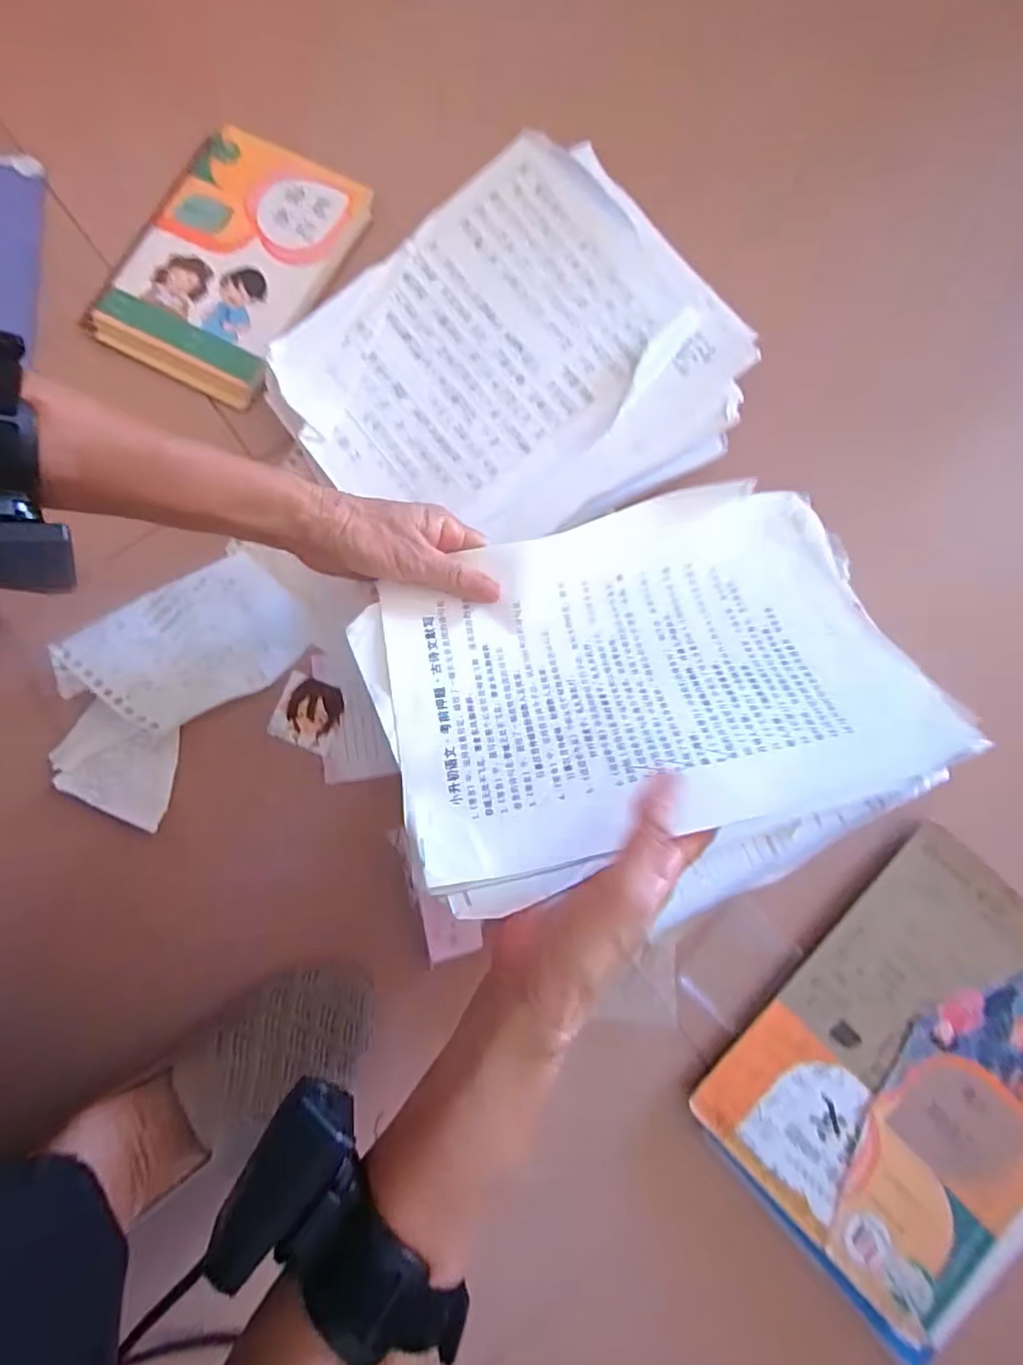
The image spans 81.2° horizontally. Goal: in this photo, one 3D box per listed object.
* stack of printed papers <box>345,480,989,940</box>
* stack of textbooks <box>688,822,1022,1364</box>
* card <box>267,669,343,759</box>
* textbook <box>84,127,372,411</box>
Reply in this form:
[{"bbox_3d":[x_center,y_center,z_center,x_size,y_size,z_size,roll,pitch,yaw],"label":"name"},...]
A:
[{"bbox_3d":[0.082,0.003,0.350,0.307,0.031,0.237,-20,60,-7],"label":"stack of printed papers"},{"bbox_3d":[0.271,0.259,0.386,0.207,0.025,0.255,44,82,7],"label":"stack of textbooks"},{"bbox_3d":[-0.150,0.023,0.442,0.047,0.004,0.050,19,73,2],"label":"card"},{"bbox_3d":[-0.223,-0.342,0.487,0.142,0.020,0.215,27,80,4],"label":"textbook"}]

